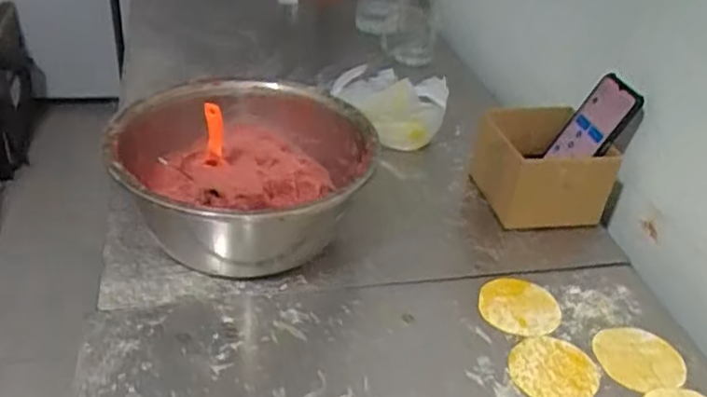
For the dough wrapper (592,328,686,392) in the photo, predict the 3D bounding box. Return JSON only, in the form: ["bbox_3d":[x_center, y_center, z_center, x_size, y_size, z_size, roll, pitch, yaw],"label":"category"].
[{"bbox_3d":[0.285,0.158,0.669,0.081,0.004,0.077,-4,37,-13],"label":"dough wrapper"}]

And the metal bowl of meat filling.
[{"bbox_3d":[-0.122,-0.020,0.759,0.267,0.132,0.263,-6,37,-16],"label":"metal bowl of meat filling"}]

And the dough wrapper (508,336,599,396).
[{"bbox_3d":[0.194,0.166,0.649,0.078,0.006,0.087,25,40,24],"label":"dough wrapper"}]

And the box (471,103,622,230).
[{"bbox_3d":[0.240,-0.041,0.867,0.150,0.093,0.147,-1,36,-10],"label":"box"}]

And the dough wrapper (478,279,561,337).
[{"bbox_3d":[0.176,0.116,0.715,0.082,0.007,0.068,19,50,18],"label":"dough wrapper"}]

